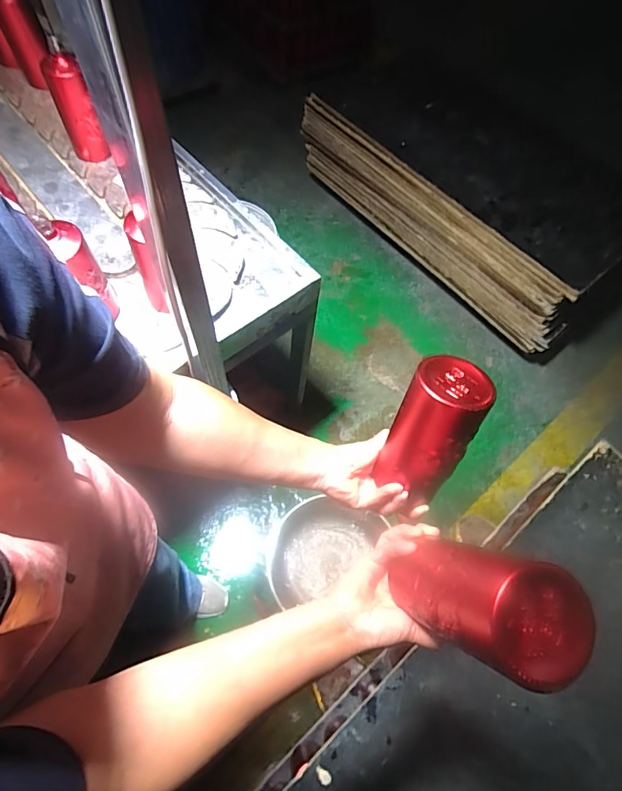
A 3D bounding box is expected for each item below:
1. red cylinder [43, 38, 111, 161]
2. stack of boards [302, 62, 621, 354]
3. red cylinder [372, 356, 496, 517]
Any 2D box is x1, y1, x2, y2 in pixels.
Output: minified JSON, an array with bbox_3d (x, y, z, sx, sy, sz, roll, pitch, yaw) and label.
[{"bbox_3d":[-0.468,-0.571,0.891,0.070,0.207,0.069,-23,71,-14],"label":"red cylinder"},{"bbox_3d":[0.580,-0.788,1.684,0.564,0.368,1.313,-38,75,-18],"label":"stack of boards"},{"bbox_3d":[0.130,0.045,0.506,0.077,0.171,0.068,21,39,7],"label":"red cylinder"}]

